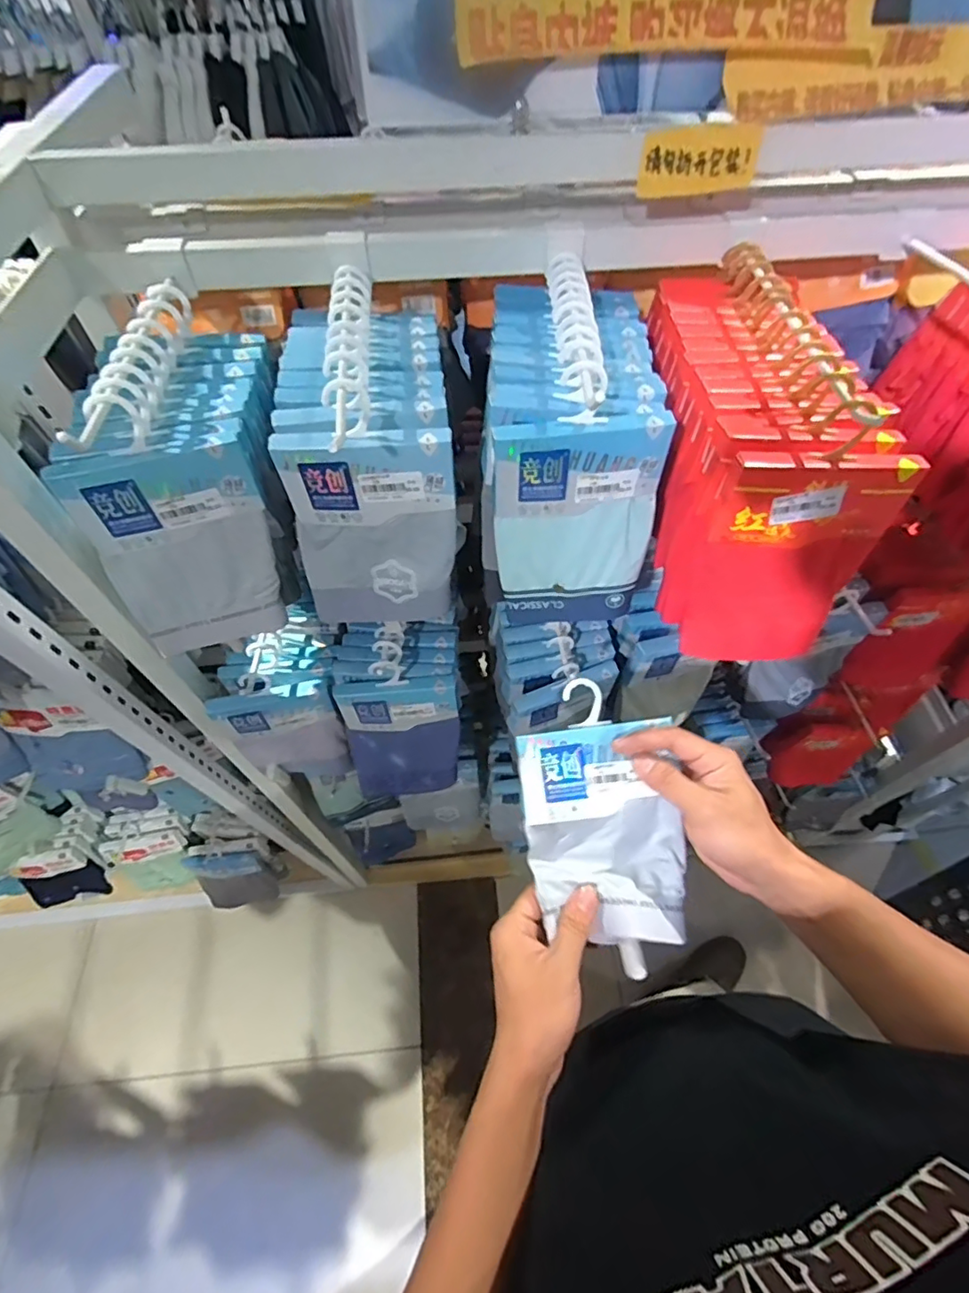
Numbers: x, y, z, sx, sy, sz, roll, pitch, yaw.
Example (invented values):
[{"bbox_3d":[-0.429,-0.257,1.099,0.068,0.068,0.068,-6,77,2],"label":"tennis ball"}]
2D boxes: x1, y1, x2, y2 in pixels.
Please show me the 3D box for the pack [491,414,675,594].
[{"bbox_3d":[0.068,-0.097,0.414,0.120,0.136,0.016,-5,47,-2],"label":"pack"}]

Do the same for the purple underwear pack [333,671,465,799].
[{"bbox_3d":[-0.086,0.105,0.626,0.127,0.187,0.025,-6,41,-3],"label":"purple underwear pack"}]

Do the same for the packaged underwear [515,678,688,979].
[{"bbox_3d":[0.092,0.132,0.432,0.117,0.022,0.202,-6,80,1],"label":"packaged underwear"}]

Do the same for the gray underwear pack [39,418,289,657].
[{"bbox_3d":[-0.219,-0.070,0.423,0.121,0.165,0.021,-14,46,-11],"label":"gray underwear pack"}]

